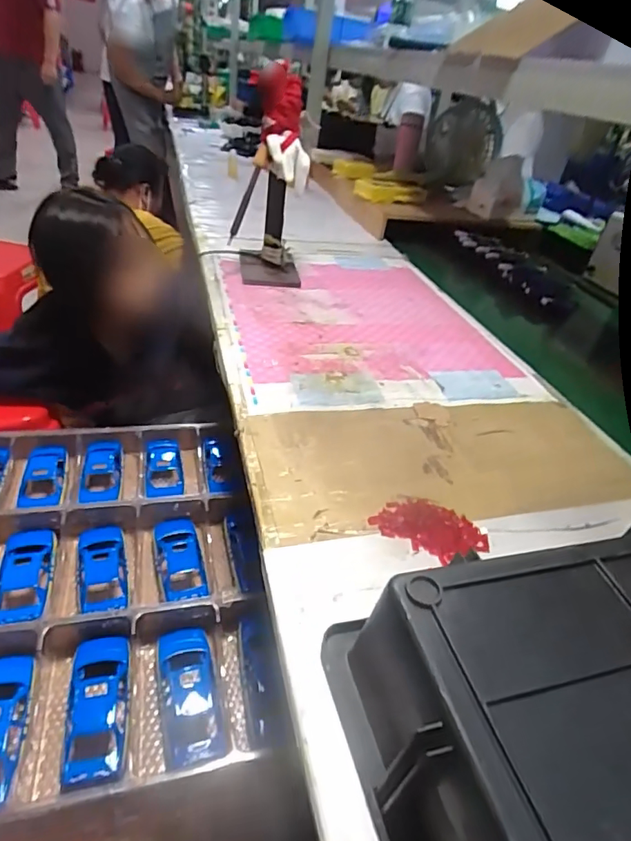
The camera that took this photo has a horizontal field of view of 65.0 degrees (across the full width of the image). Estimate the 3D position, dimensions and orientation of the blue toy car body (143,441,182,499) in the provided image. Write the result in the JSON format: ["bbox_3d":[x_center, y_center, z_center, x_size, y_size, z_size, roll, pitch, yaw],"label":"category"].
[{"bbox_3d":[-0.207,0.065,0.677,0.049,0.026,0.097,-4,37,-17],"label":"blue toy car body"}]

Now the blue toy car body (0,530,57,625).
[{"bbox_3d":[-0.309,0.163,0.521,0.055,0.027,0.132,-5,38,-18],"label":"blue toy car body"}]

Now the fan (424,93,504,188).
[{"bbox_3d":[0.414,-0.770,1.398,0.201,0.230,0.181,13,36,7],"label":"fan"}]

